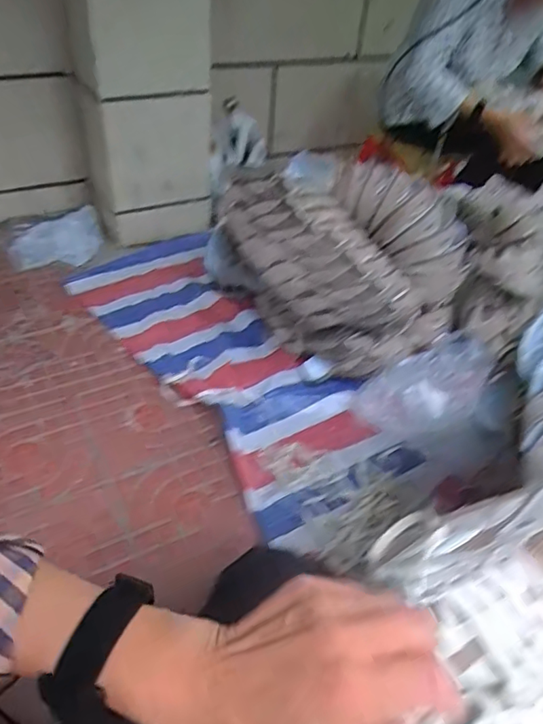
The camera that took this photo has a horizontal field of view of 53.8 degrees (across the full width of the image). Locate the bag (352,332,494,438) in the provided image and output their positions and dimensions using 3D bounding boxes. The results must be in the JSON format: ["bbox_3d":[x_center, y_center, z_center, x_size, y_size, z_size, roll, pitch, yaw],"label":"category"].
[{"bbox_3d":[0.324,0.048,1.125,0.275,0.111,0.170,-19,48,-26],"label":"bag"}]

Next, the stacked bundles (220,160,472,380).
[{"bbox_3d":[0.150,-0.215,1.234,0.500,0.353,0.327,30,46,23],"label":"stacked bundles"}]

